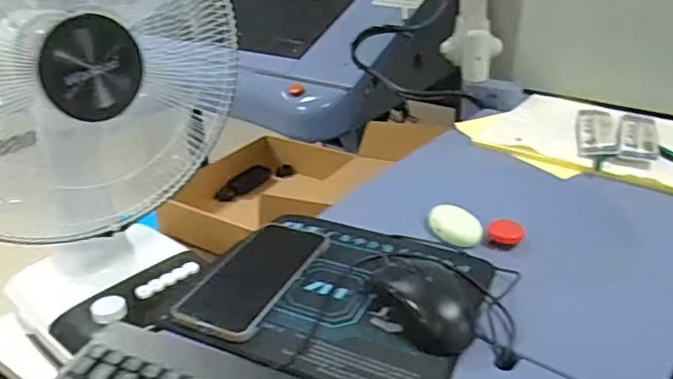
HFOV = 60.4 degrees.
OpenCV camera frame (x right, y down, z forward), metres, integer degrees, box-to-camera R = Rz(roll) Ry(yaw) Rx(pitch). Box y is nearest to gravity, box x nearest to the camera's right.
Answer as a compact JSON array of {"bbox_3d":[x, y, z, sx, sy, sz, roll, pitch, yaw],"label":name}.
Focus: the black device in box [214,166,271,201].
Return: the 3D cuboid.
[{"bbox_3d":[-0.208,-0.022,1.308,0.035,0.049,0.159,17,33,32],"label":"black device in box"}]

